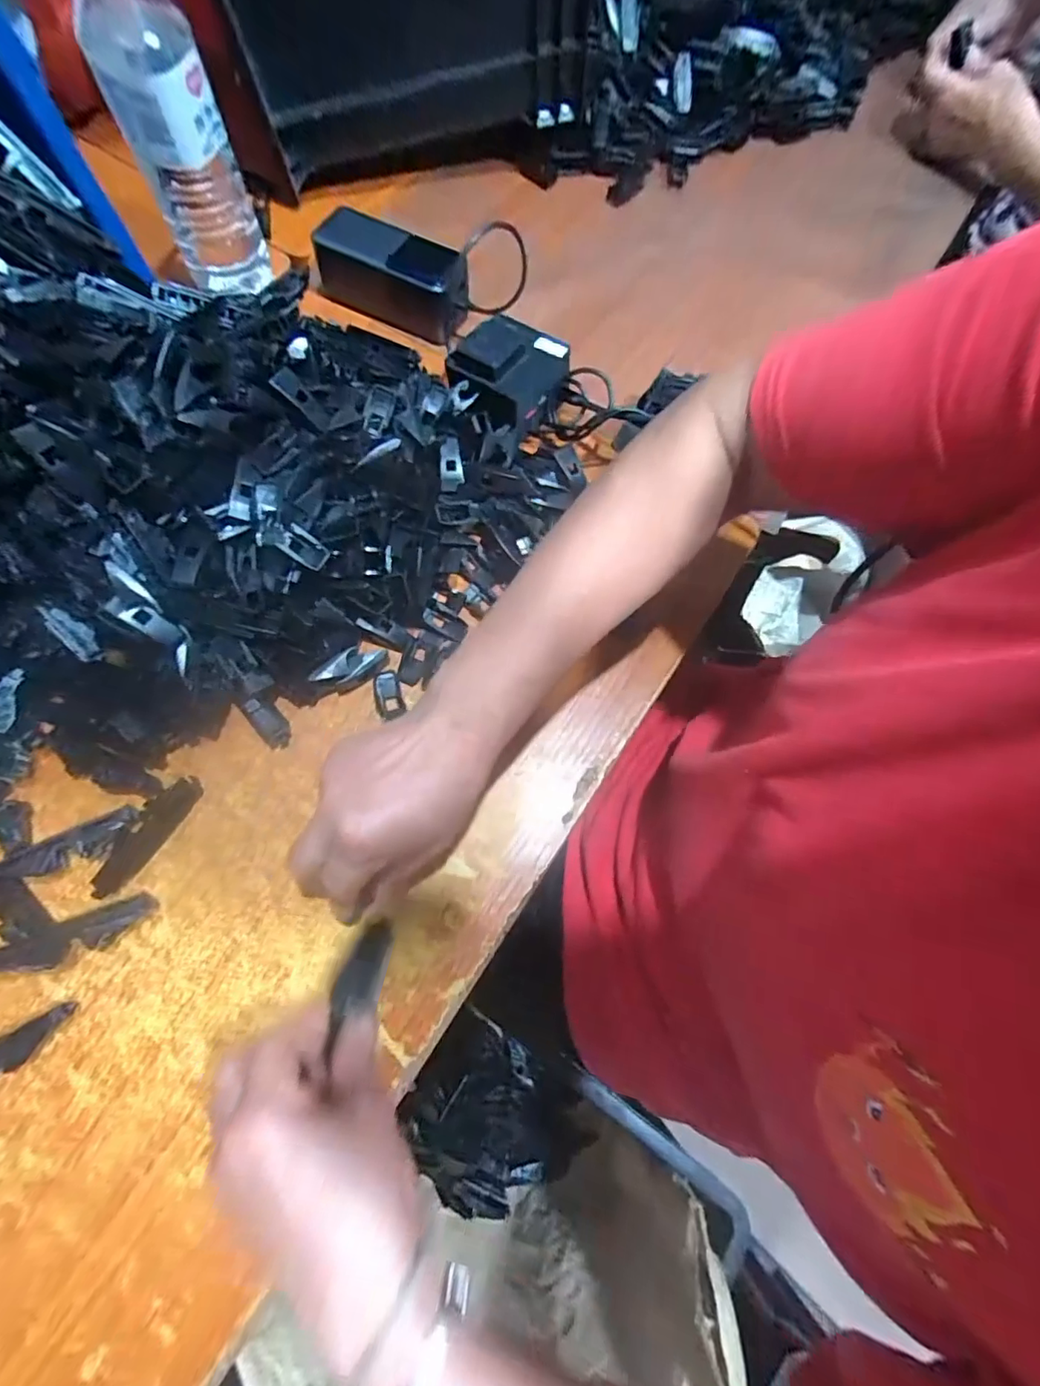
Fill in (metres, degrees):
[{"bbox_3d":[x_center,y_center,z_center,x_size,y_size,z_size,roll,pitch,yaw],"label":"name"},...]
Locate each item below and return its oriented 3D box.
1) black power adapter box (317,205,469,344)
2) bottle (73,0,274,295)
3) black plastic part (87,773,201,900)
[{"bbox_3d":[-0.106,-0.362,0.470,0.142,0.049,0.053,27,72,8],"label":"black power adapter box"},{"bbox_3d":[-0.262,-0.426,0.409,0.072,0.215,0.085,-22,73,-9],"label":"bottle"},{"bbox_3d":[-0.234,0.087,0.337,0.021,0.008,0.080,31,73,9],"label":"black plastic part"}]

